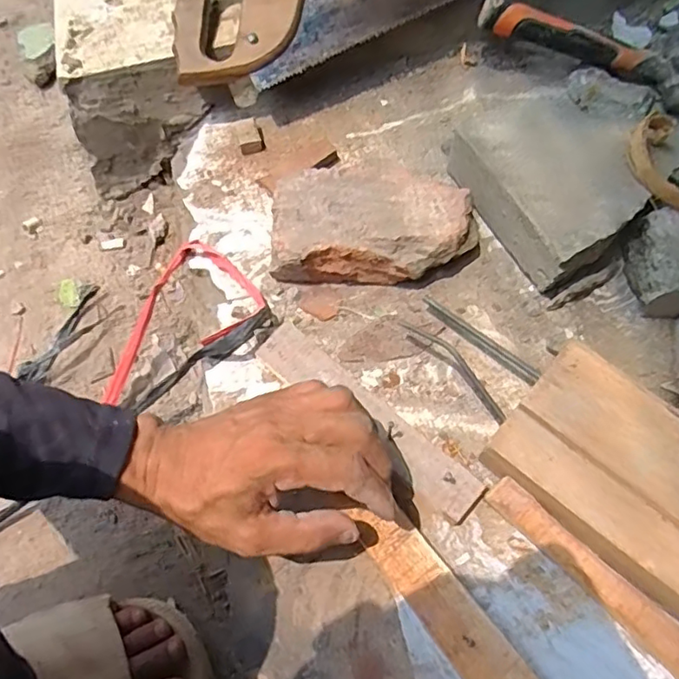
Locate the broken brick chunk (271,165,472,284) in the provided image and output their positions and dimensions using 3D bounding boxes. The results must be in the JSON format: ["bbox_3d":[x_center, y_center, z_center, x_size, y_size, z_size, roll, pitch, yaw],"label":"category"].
[{"bbox_3d":[0.026,-0.093,0.496,0.154,0.047,0.085,2,67,4],"label":"broken brick chunk"}]

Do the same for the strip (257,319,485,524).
[{"bbox_3d":[0.020,0.061,0.449,0.196,0.022,0.035,39,74,17],"label":"strip"}]

